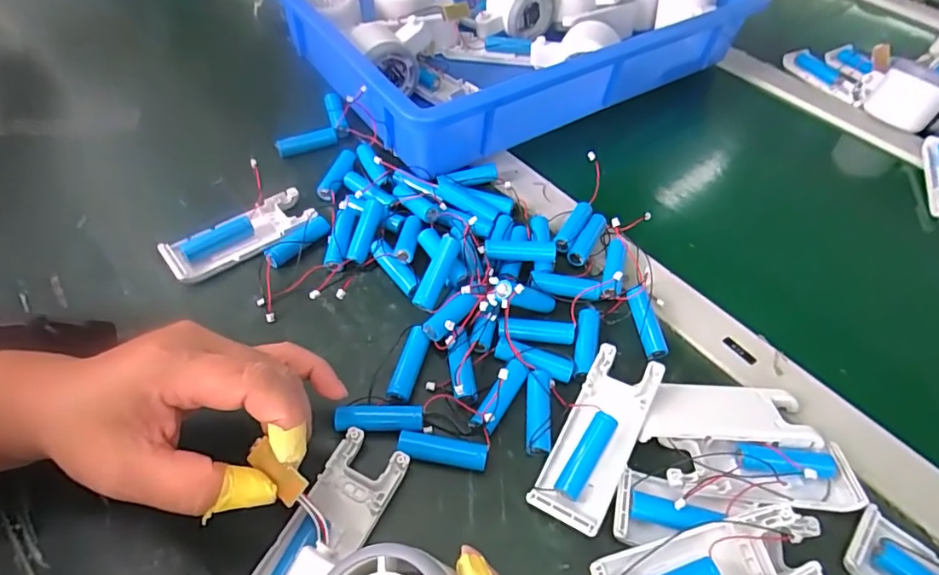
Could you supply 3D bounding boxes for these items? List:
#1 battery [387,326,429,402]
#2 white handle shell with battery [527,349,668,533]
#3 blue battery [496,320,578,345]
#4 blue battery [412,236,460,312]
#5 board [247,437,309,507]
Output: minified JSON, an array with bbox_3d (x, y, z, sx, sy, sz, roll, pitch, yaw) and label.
[{"bbox_3d":[-0.038,0.048,0.326,0.015,0.012,0.047,14,53,7],"label":"battery"},{"bbox_3d":[0.074,0.085,0.300,0.039,0.022,0.102,16,57,29],"label":"white handle shell with battery"},{"bbox_3d":[0.044,0.029,0.346,0.051,0.010,0.013,0,52,-4],"label":"blue battery"},{"bbox_3d":[-0.022,-0.008,0.350,0.015,0.014,0.052,20,72,11],"label":"blue battery"},{"bbox_3d":[-0.087,0.082,0.236,0.032,0.004,0.015,45,95,11],"label":"board"}]

